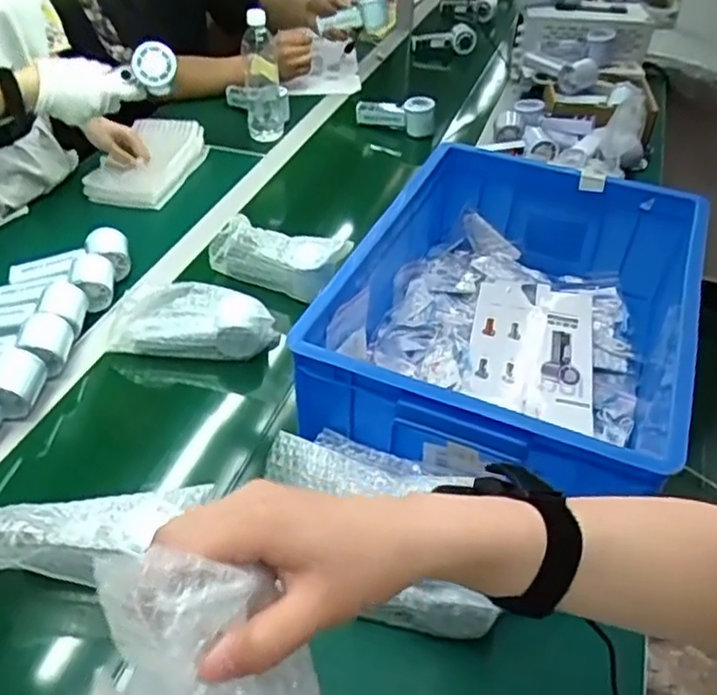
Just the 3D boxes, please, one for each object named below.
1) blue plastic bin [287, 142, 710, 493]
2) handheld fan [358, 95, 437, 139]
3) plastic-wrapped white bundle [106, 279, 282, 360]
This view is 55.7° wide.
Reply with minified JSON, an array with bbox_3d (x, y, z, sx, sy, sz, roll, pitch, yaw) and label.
[{"bbox_3d":[0.171,-0.038,0.759,0.373,0.144,0.446,19,45,16],"label":"blue plastic bin"},{"bbox_3d":[0.071,-0.456,1.318,0.169,0.075,0.052,18,45,15],"label":"handheld fan"},{"bbox_3d":[-0.203,-0.035,0.837,0.196,0.071,0.065,3,43,-1],"label":"plastic-wrapped white bundle"}]

